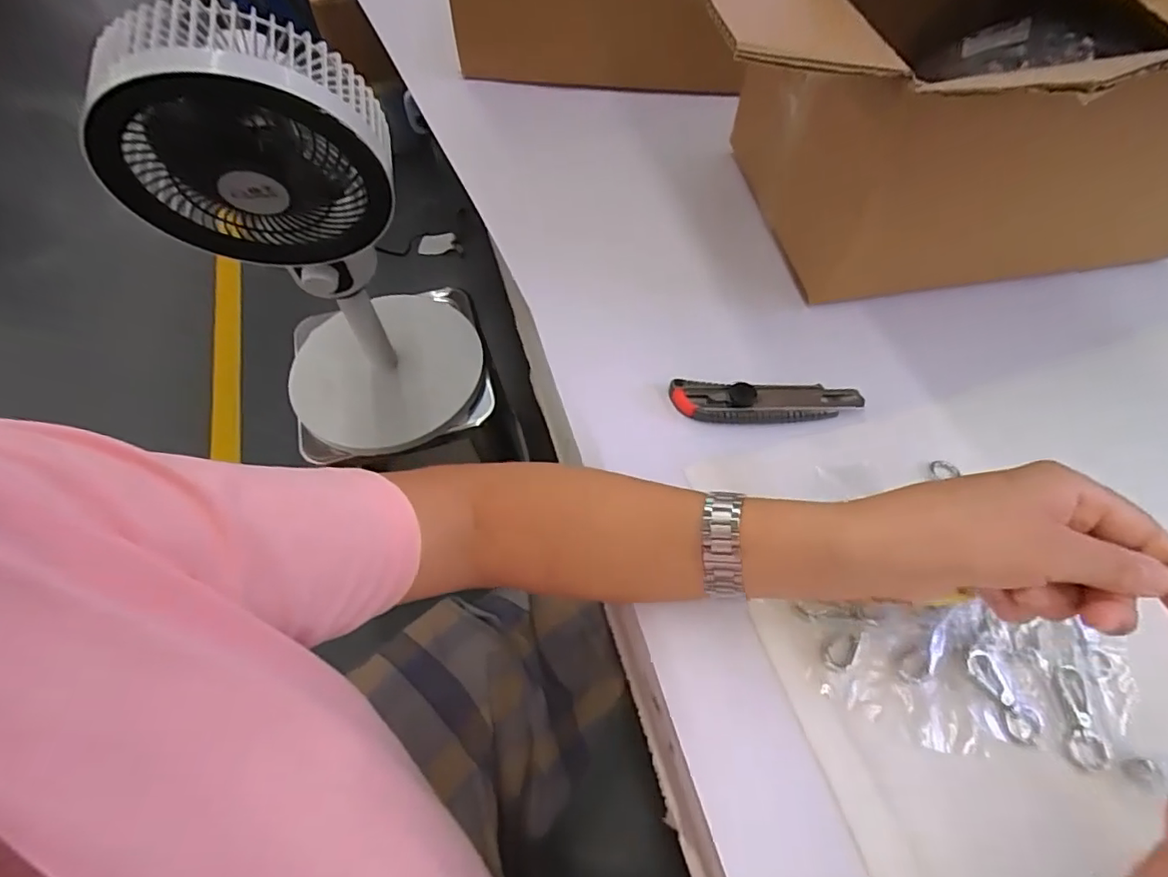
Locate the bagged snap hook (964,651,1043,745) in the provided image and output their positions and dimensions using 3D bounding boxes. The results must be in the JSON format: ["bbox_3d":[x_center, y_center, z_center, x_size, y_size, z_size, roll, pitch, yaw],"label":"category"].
[{"bbox_3d":[0.253,0.154,0.353,0.021,0.008,0.054,-27,62,-15],"label":"bagged snap hook"}]

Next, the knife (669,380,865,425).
[{"bbox_3d":[0.146,-0.027,0.473,0.150,0.021,0.035,2,58,2],"label":"knife"}]

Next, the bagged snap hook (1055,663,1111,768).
[{"bbox_3d":[0.295,0.166,0.349,0.021,0.004,0.055,1,58,2],"label":"bagged snap hook"}]

